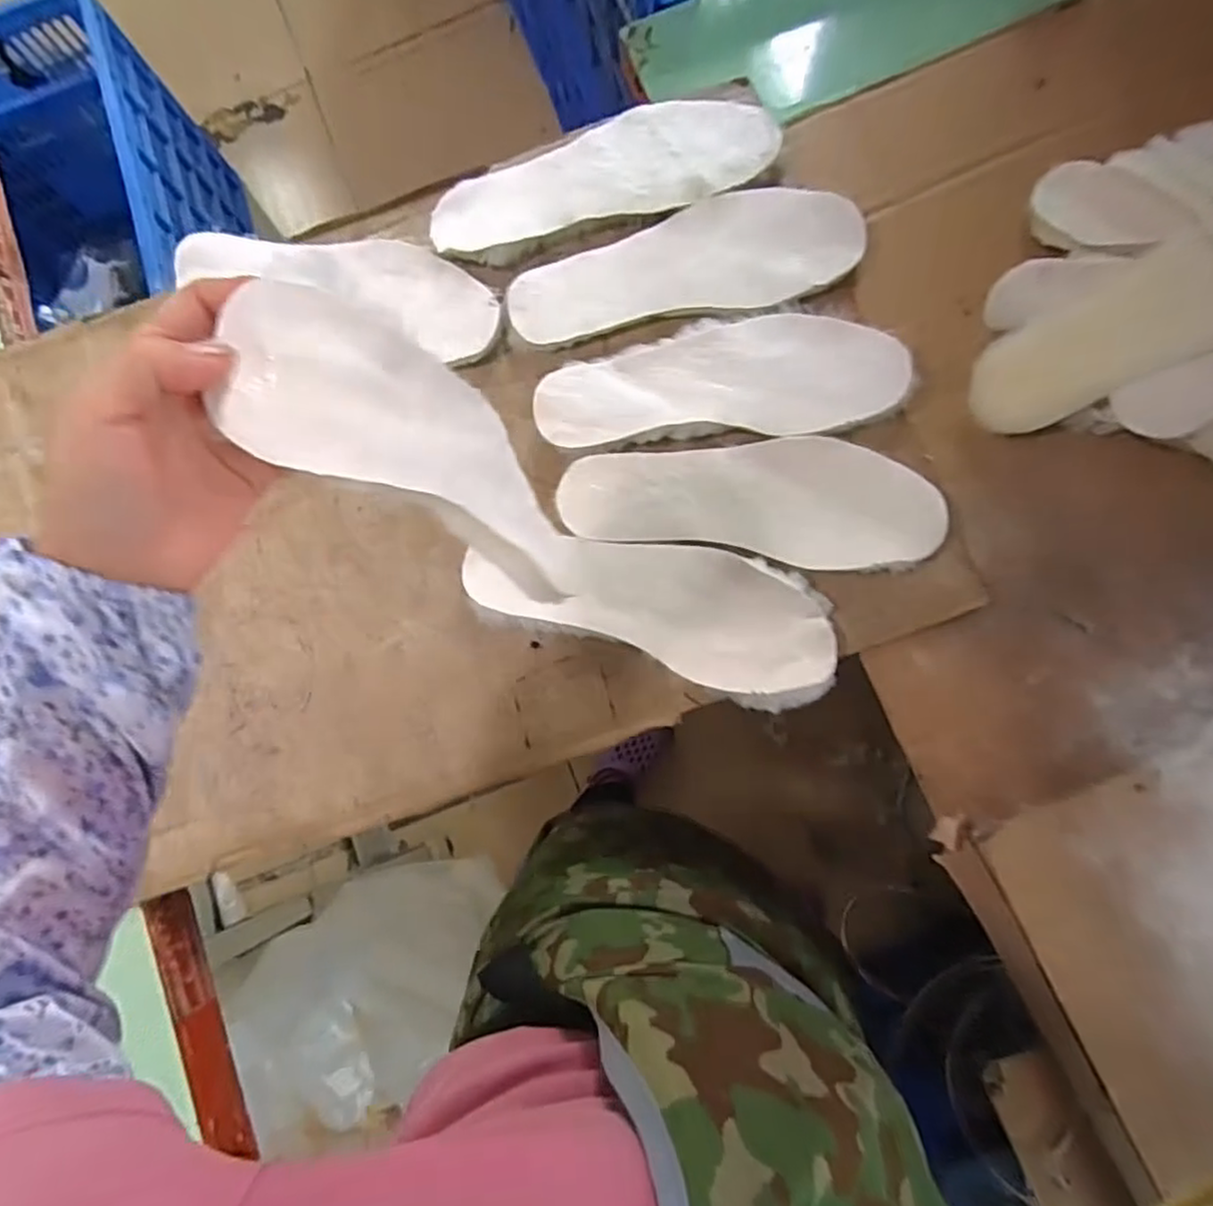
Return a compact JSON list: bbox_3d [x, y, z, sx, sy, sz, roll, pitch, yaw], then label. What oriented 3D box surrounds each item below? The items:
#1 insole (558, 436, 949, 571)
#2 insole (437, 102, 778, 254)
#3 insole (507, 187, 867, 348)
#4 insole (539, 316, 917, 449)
[{"bbox_3d":[0.103,-0.077,0.518,0.267,0.023,0.087,8,87,5],"label":"insole"},{"bbox_3d":[-0.005,-0.343,0.555,0.271,0.015,0.090,-12,85,3],"label":"insole"},{"bbox_3d":[0.059,-0.262,0.544,0.268,0.005,0.085,-11,85,4],"label":"insole"},{"bbox_3d":[0.082,-0.167,0.523,0.263,0.019,0.086,-1,86,4],"label":"insole"}]

